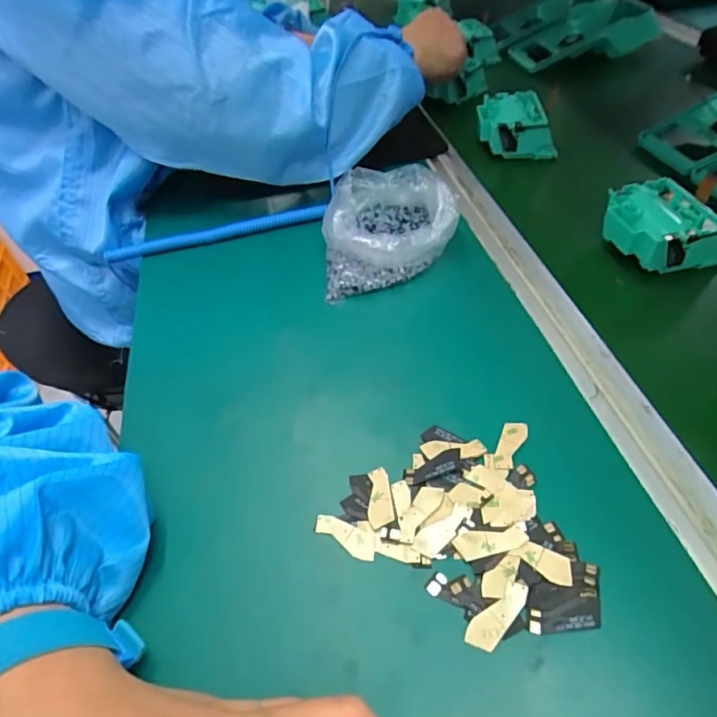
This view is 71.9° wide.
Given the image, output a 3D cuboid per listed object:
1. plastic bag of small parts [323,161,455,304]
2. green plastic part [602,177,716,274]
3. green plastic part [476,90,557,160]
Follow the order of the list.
[{"bbox_3d":[0.025,-0.117,0.426,0.115,0.054,0.135,-7,53,2],"label":"plastic bag of small parts"},{"bbox_3d":[0.241,-0.105,0.401,0.070,0.041,0.074,-18,48,-6],"label":"green plastic part"},{"bbox_3d":[0.169,-0.254,0.545,0.073,0.036,0.083,-6,48,4],"label":"green plastic part"}]

